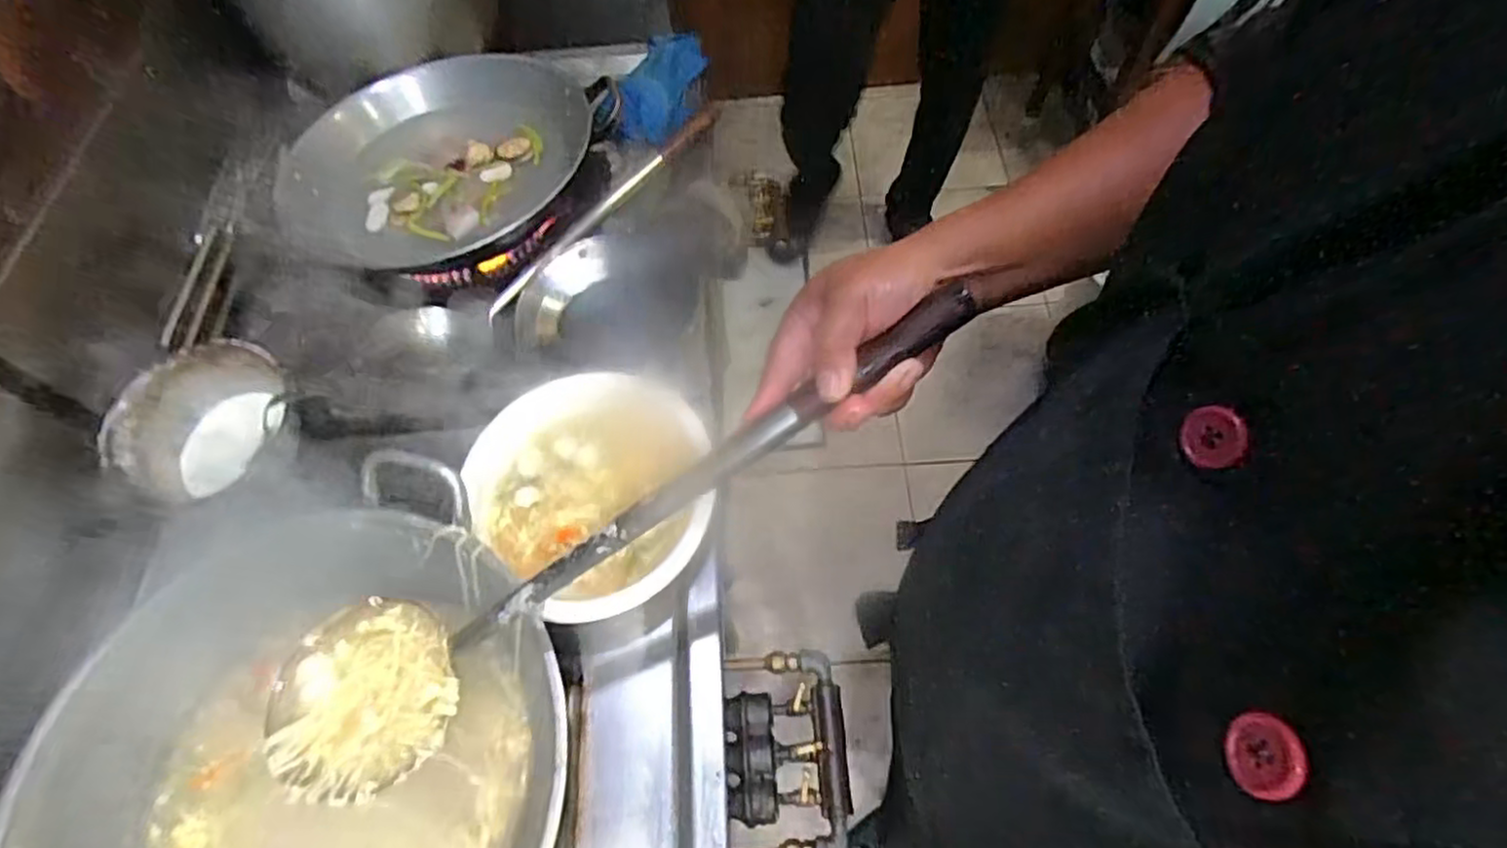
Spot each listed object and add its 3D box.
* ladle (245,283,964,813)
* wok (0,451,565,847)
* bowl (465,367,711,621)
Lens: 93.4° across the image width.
[{"bbox_3d":[-0.104,0.083,0.431,0.522,0.055,0.126,-32,61,15],"label":"ladle"},{"bbox_3d":[-0.329,0.264,0.516,0.388,0.115,0.372,-31,64,-13],"label":"wok"},{"bbox_3d":[-0.146,0.063,0.658,0.214,0.086,0.233,-2,61,3],"label":"bowl"}]

